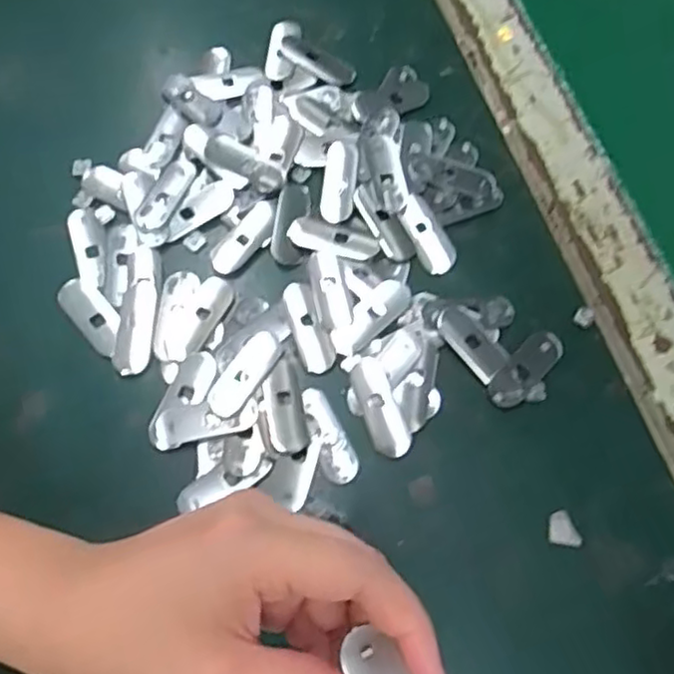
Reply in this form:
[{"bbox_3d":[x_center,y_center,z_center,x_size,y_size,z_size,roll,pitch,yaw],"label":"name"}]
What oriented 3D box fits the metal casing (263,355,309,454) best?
[{"bbox_3d":[-0.027,0.034,0.353,0.019,0.005,0.049,-12,69,-6],"label":"metal casing"}]

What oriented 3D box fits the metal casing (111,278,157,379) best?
[{"bbox_3d":[-0.106,-0.006,0.367,0.018,0.005,0.052,3,68,0],"label":"metal casing"}]

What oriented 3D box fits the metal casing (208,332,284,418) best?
[{"bbox_3d":[-0.046,0.019,0.358,0.018,0.005,0.050,28,70,10],"label":"metal casing"}]

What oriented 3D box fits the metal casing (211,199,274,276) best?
[{"bbox_3d":[-0.052,-0.056,0.389,0.018,0.004,0.049,38,72,13],"label":"metal casing"}]

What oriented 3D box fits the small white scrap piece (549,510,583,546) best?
[{"bbox_3d":[0.110,0.092,0.335,0.015,0.004,0.015,6,68,1],"label":"small white scrap piece"}]

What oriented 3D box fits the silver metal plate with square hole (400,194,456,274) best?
[{"bbox_3d":[0.051,-0.057,0.392,0.020,0.004,0.048,-24,71,-10],"label":"silver metal plate with square hole"}]

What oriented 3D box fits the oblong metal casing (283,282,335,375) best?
[{"bbox_3d":[-0.015,-0.006,0.370,0.017,0.004,0.051,-18,70,-8],"label":"oblong metal casing"}]

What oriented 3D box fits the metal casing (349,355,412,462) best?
[{"bbox_3d":[0.022,0.036,0.355,0.019,0.004,0.052,-18,70,-8],"label":"metal casing"}]

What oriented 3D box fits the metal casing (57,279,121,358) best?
[{"bbox_3d":[-0.130,-0.012,0.373,0.021,0.007,0.051,-42,75,-16],"label":"metal casing"}]

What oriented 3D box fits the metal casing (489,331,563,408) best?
[{"bbox_3d":[0.098,0.016,0.363,0.017,0.005,0.051,42,73,14],"label":"metal casing"}]

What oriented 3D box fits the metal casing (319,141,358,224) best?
[{"bbox_3d":[0.002,-0.089,0.399,0.018,0.004,0.053,6,68,1],"label":"metal casing"}]

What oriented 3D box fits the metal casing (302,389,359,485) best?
[{"bbox_3d":[-0.004,0.049,0.350,0.017,0.004,0.049,-18,70,-8],"label":"metal casing"}]

